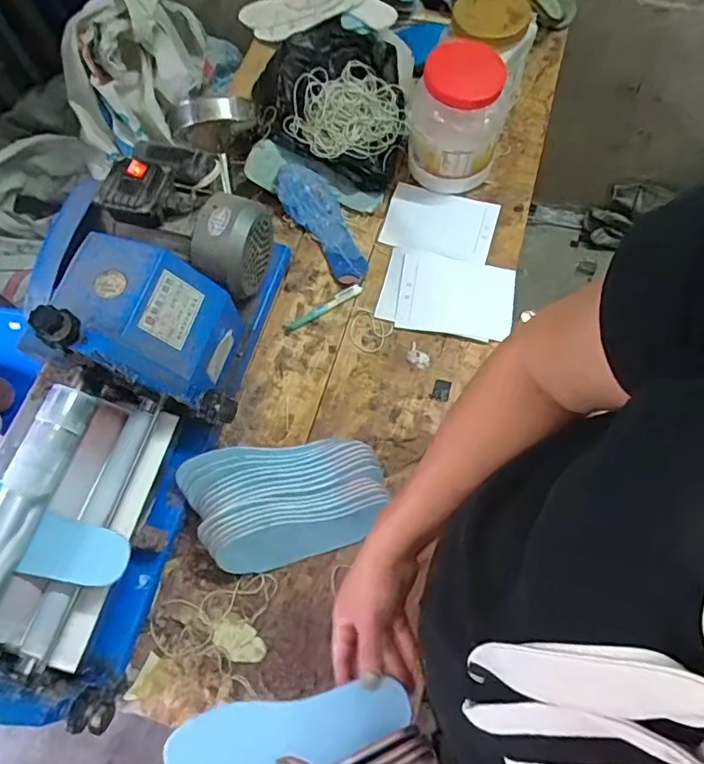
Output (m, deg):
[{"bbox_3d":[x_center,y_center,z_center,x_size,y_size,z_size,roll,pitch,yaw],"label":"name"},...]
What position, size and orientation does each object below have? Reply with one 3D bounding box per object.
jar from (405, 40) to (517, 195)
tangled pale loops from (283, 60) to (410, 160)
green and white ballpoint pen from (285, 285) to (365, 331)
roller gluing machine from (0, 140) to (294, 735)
[{"bbox_3d":[0.166,-0.414,0.840,0.138,0.178,0.132,13,70,8],"label":"jar"},{"bbox_3d":[-0.007,-0.467,0.921,0.198,0.048,0.175,4,69,4],"label":"tangled pale loops"},{"bbox_3d":[-0.044,-0.117,0.835,0.133,0.011,0.017,-29,70,-9],"label":"green and white ballpoint pen"},{"bbox_3d":[-0.296,0.028,0.648,0.278,0.237,0.642,7,69,5],"label":"roller gluing machine"}]

